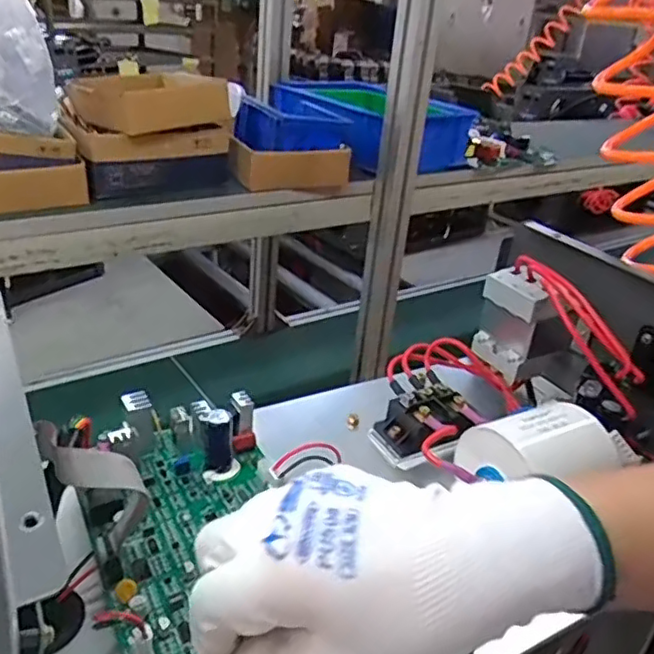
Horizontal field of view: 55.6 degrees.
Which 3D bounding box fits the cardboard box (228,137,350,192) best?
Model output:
[{"bbox_3d":[-0.045,-0.206,0.789,0.141,0.047,0.067,-9,31,-25],"label":"cardboard box"}]

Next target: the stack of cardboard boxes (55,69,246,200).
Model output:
[{"bbox_3d":[-0.209,-0.236,0.736,0.190,0.127,0.131,-9,31,-25],"label":"stack of cardboard boxes"}]

